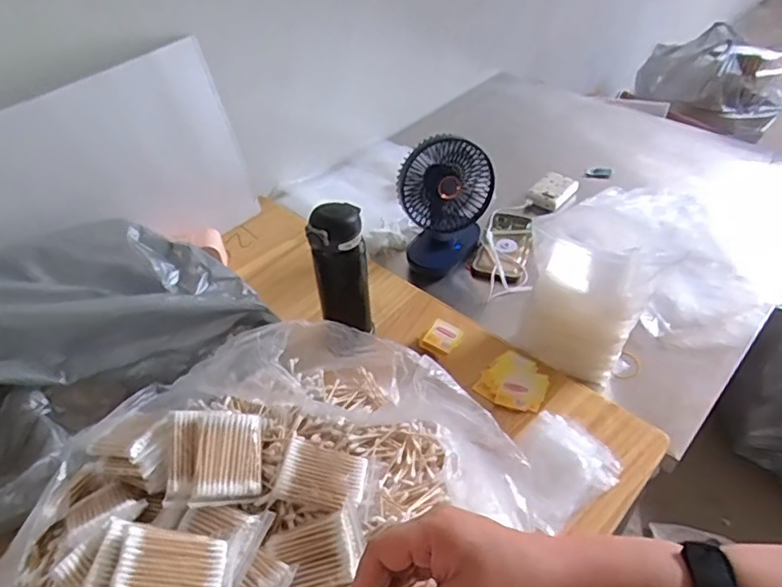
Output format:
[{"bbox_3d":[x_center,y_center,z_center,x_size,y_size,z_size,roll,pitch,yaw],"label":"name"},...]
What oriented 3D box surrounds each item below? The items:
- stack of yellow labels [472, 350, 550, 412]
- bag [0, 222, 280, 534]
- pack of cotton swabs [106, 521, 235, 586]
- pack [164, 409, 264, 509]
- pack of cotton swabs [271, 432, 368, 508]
[{"bbox_3d":[0.155,0.106,0.710,0.074,0.015,0.081,32,55,32],"label":"stack of yellow labels"},{"bbox_3d":[-0.384,0.083,0.658,0.290,0.177,0.448,27,52,29],"label":"bag"},{"bbox_3d":[-0.157,0.202,0.419,0.082,0.013,0.059,20,46,-20],"label":"pack of cotton swabs"},{"bbox_3d":[-0.151,0.141,0.499,0.078,0.015,0.082,0,56,-13],"label":"pack"},{"bbox_3d":[-0.059,0.158,0.507,0.073,0.018,0.058,19,36,-8],"label":"pack of cotton swabs"}]

